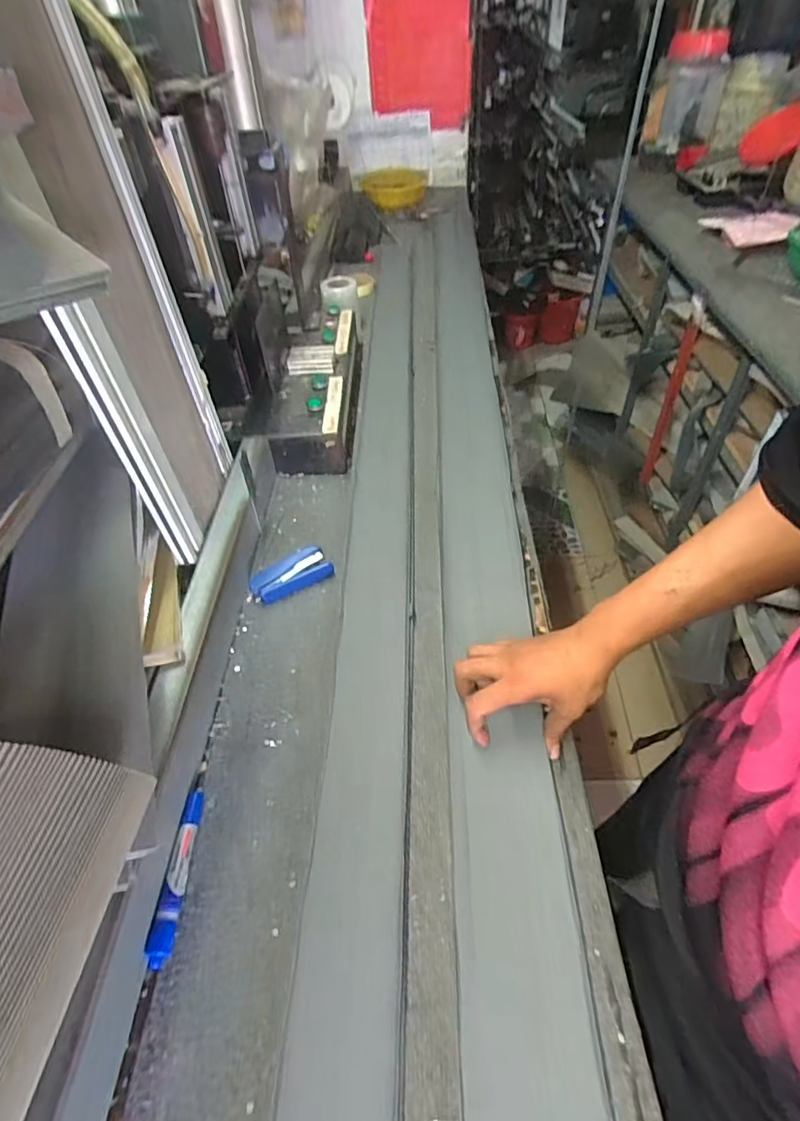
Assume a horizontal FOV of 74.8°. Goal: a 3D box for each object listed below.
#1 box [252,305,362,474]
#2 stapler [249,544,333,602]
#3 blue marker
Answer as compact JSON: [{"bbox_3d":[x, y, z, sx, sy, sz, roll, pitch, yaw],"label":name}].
[{"bbox_3d":[-0.164,-0.335,0.976,0.158,0.097,0.436,-3,49,2],"label":"box"},{"bbox_3d":[-0.149,0.019,0.714,0.107,0.023,0.057,-22,51,-18],"label":"stapler"},{"bbox_3d":[-0.204,0.284,0.483,0.019,0.015,0.143,-1,48,0],"label":"blue marker"}]

